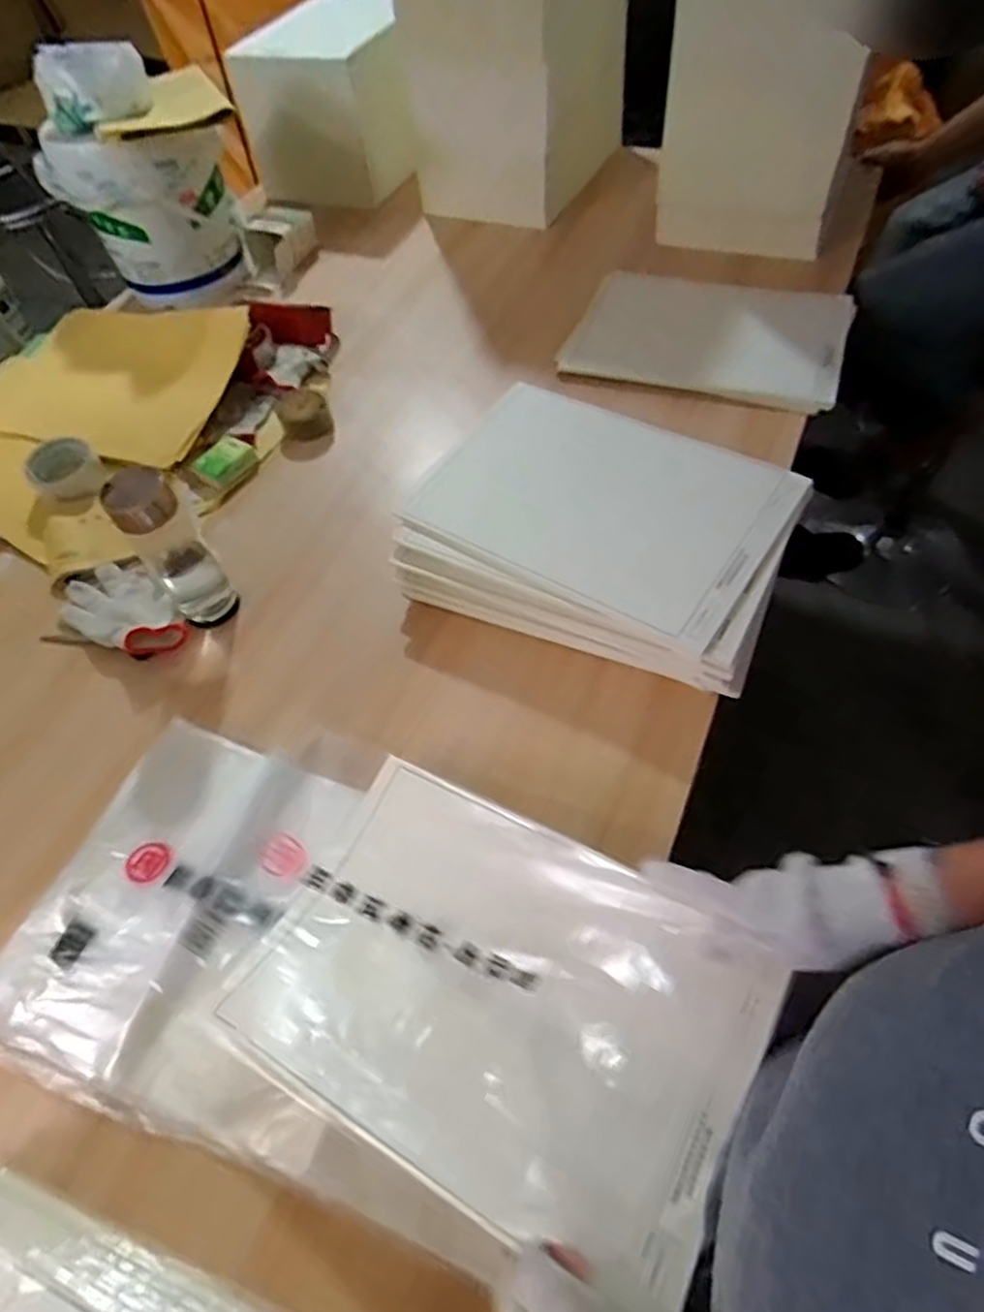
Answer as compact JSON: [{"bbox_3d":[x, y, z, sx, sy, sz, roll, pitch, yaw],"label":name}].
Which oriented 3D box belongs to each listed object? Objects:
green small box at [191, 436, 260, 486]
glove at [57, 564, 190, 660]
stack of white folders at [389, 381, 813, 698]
[{"bbox_3d":[-0.363,-0.270,0.963,0.062,0.022,0.077,29,63,23],"label":"green small box"},{"bbox_3d":[-0.429,-0.057,0.816,0.193,0.038,0.094,29,63,23],"label":"glove"},{"bbox_3d":[0.120,-0.143,0.787,0.395,0.103,0.284,20,60,19],"label":"stack of white folders"}]

